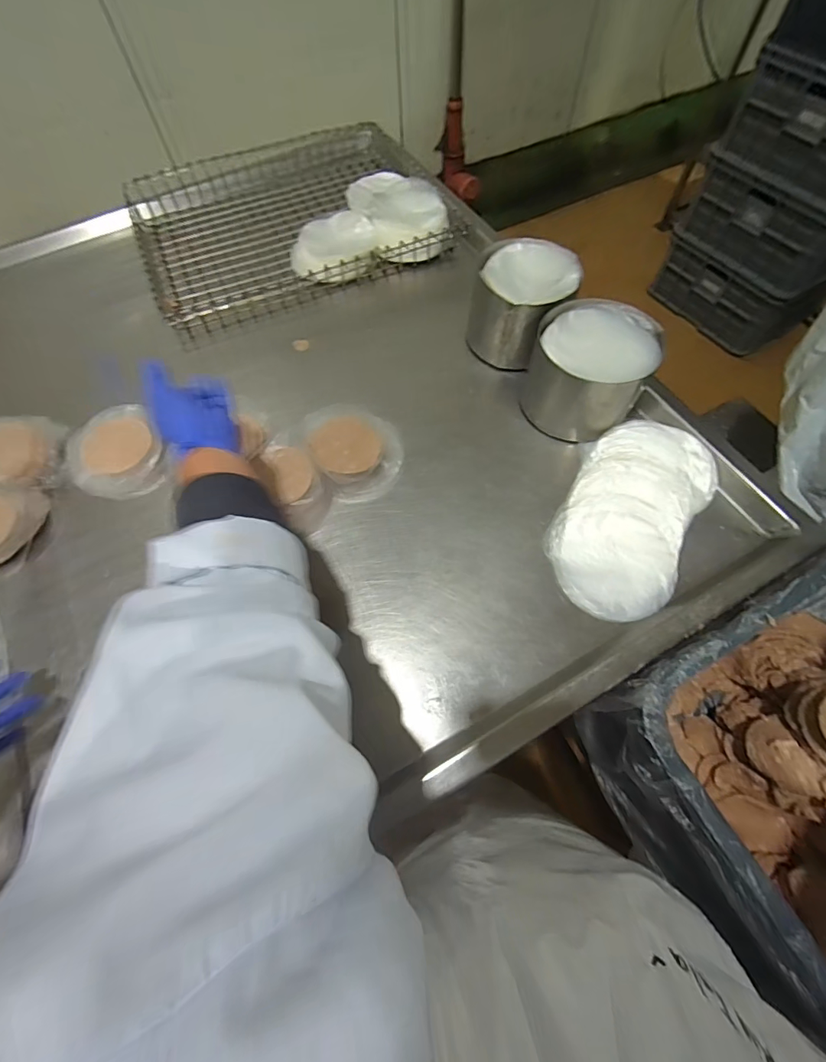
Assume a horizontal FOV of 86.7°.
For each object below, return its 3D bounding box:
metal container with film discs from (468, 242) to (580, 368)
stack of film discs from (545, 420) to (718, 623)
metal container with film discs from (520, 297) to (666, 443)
[{"bbox_3d":[0.149,-0.317,0.606,0.138,0.103,0.151,13,67,9],"label":"metal container with film discs"},{"bbox_3d":[0.254,-0.021,0.510,0.143,0.039,0.241,28,70,15],"label":"stack of film discs"},{"bbox_3d":[0.221,-0.204,0.557,0.138,0.105,0.142,18,67,11],"label":"metal container with film discs"}]

